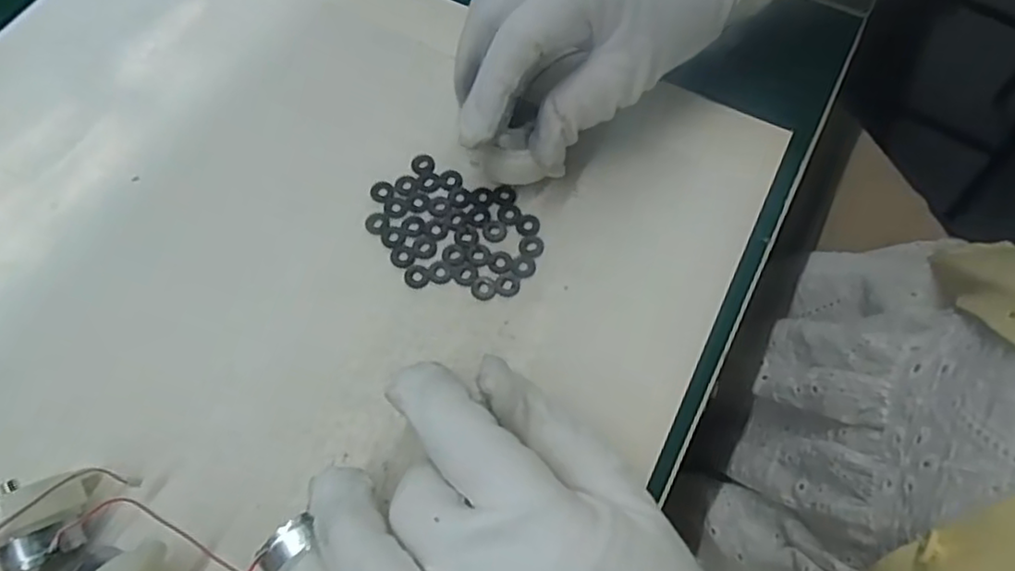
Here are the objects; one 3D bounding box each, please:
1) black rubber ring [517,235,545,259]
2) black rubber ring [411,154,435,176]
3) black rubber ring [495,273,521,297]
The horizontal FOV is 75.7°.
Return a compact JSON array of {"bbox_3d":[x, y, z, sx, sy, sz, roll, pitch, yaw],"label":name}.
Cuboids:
[{"bbox_3d":[0.010,-0.018,0.284,0.011,0.004,0.011,0,65,0],"label":"black rubber ring"},{"bbox_3d":[-0.039,-0.057,0.302,0.010,0.004,0.011,0,65,0],"label":"black rubber ring"},{"bbox_3d":[0.000,-0.001,0.276,0.010,0.004,0.011,0,65,0],"label":"black rubber ring"}]

